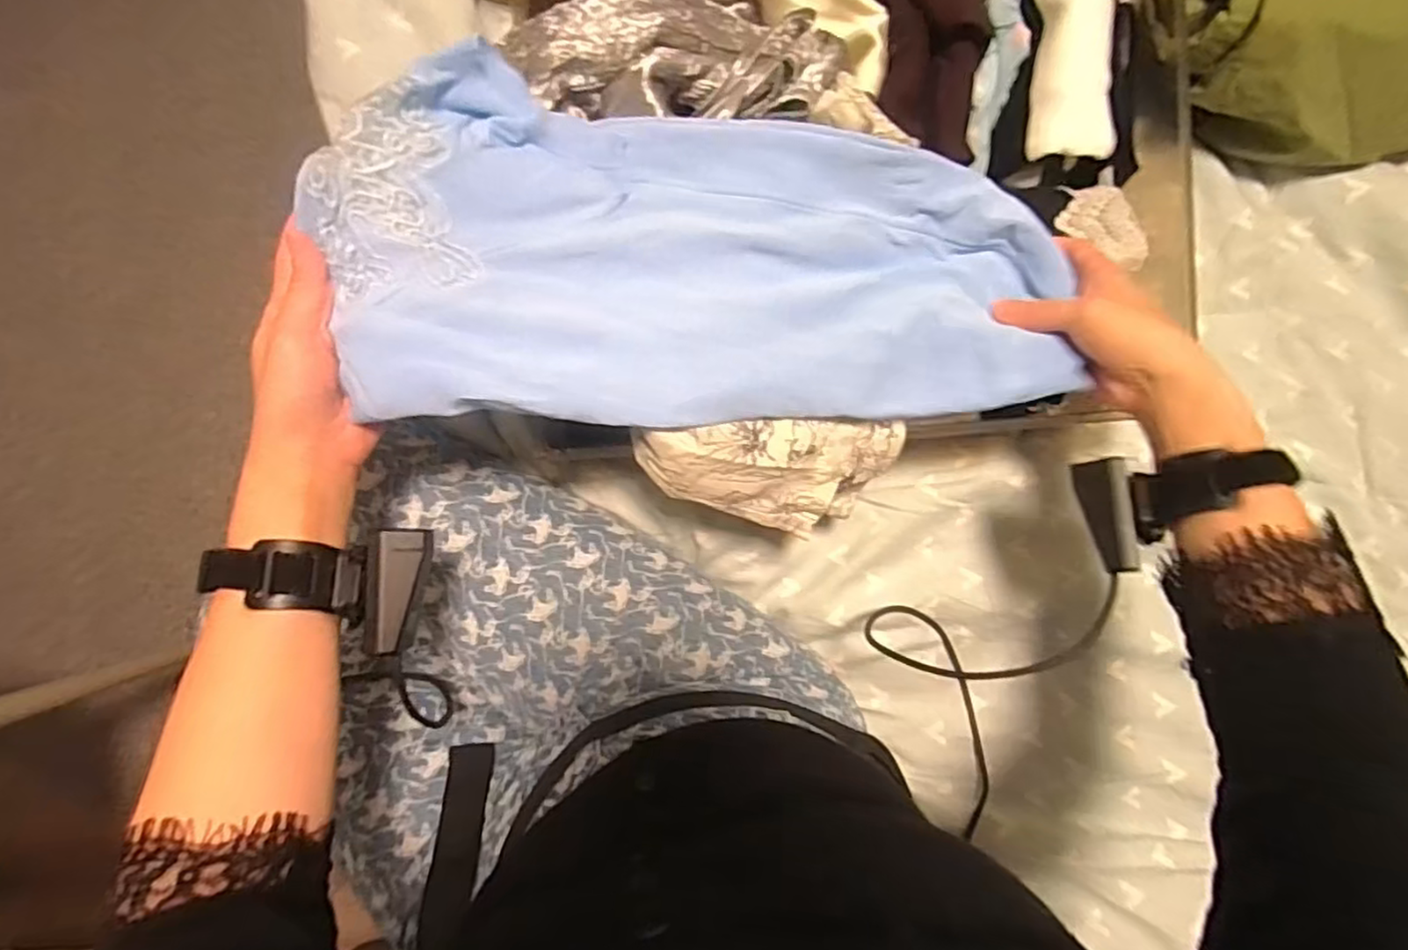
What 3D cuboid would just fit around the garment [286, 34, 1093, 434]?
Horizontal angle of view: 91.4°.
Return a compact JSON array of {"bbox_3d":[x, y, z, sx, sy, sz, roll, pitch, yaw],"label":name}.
[{"bbox_3d":[0.015,-0.126,0.407,0.429,0.041,0.187,1,90,-14],"label":"garment"}]

